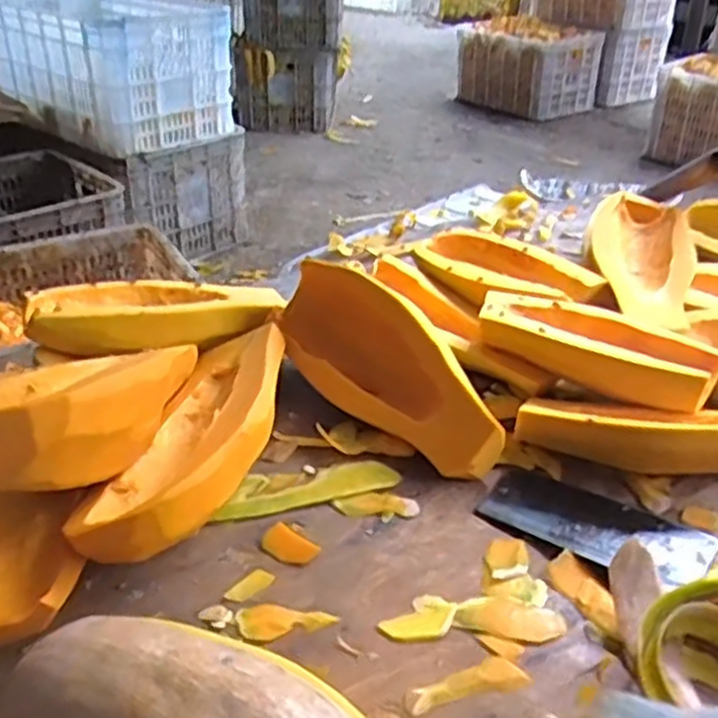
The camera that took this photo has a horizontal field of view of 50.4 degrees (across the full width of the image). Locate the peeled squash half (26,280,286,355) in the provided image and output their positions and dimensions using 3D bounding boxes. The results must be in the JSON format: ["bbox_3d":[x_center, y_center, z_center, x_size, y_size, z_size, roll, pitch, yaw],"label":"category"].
[{"bbox_3d":[-0.200,-0.055,0.775,0.243,0.054,0.128,-6,33,-9],"label":"peeled squash half"}]

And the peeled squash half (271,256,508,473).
[{"bbox_3d":[0.020,0.001,0.703,0.095,0.096,0.265,-21,39,-30],"label":"peeled squash half"}]

